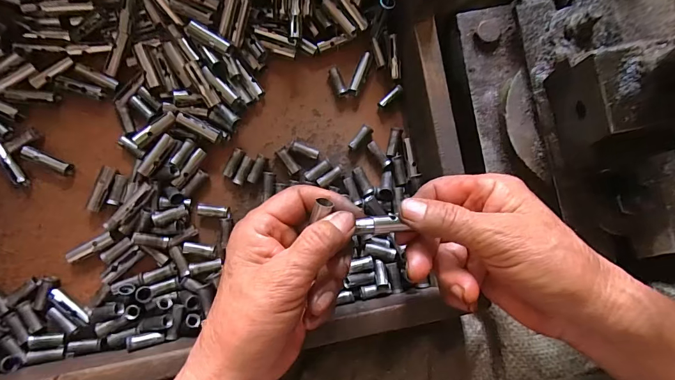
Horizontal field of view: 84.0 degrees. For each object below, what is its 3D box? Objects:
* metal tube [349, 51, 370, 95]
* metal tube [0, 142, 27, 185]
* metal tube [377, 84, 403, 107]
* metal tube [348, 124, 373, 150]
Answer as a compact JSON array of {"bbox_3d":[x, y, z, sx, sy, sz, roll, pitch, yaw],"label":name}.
[{"bbox_3d":[0.020,-0.103,0.331,0.008,0.007,0.038,20,84,4],"label":"metal tube"},{"bbox_3d":[-0.265,-0.022,0.303,0.007,0.009,0.041,-36,83,-3],"label":"metal tube"},{"bbox_3d":[0.047,-0.083,0.331,0.026,0.007,0.007,-44,84,-4],"label":"metal tube"},{"bbox_3d":[0.019,-0.046,0.327,0.025,0.007,0.010,-44,84,-3],"label":"metal tube"}]

